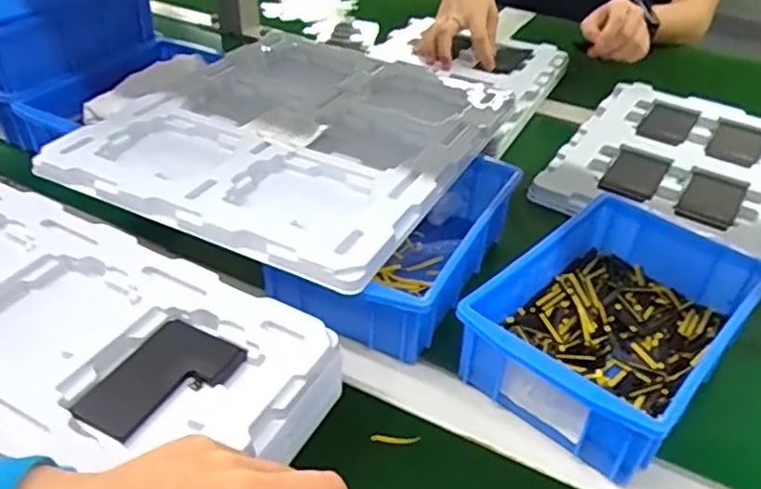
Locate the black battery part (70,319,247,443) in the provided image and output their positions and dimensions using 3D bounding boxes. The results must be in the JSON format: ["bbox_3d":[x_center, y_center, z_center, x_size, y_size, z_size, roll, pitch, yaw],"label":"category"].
[{"bbox_3d":[-0.121,0.075,0.363,0.054,0.005,0.082,23,42,23],"label":"black battery part"}]

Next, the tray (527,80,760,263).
[{"bbox_3d":[0.308,-0.081,0.662,0.221,0.022,0.282,23,42,24],"label":"tray"}]

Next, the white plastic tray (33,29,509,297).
[{"bbox_3d":[-0.065,-0.099,0.575,0.284,0.038,0.338,19,41,20],"label":"white plastic tray"}]

